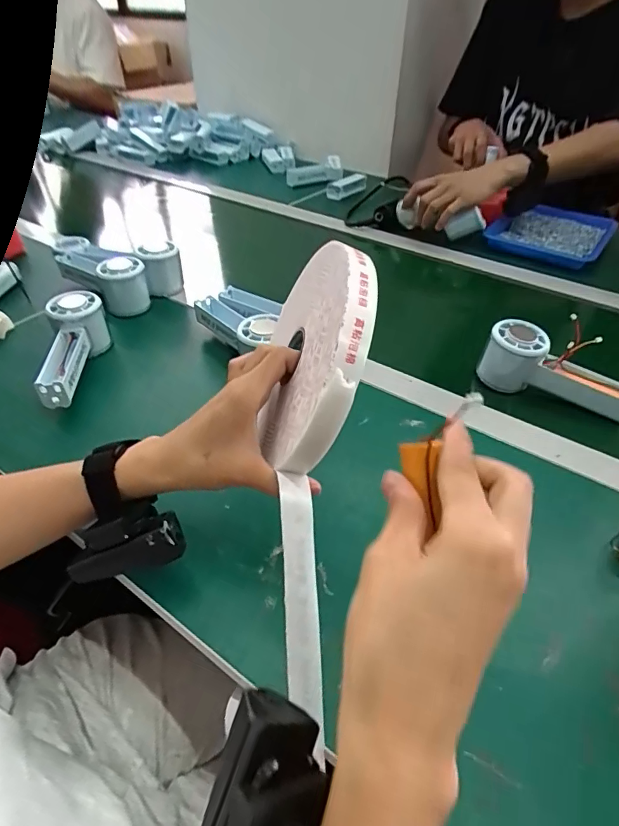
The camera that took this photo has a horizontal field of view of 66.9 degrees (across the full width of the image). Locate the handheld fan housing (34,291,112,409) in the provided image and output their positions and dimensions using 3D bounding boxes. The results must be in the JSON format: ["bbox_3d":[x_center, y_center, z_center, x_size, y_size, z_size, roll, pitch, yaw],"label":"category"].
[{"bbox_3d":[-0.252,-0.069,0.501,0.053,0.062,0.144,-7,44,-9],"label":"handheld fan housing"}]

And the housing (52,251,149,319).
[{"bbox_3d":[-0.275,-0.188,0.630,0.158,0.063,0.063,34,52,30],"label":"housing"}]

